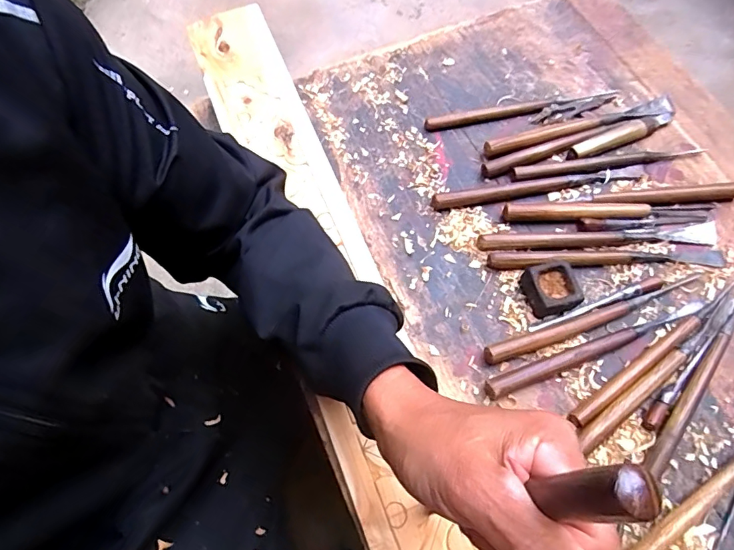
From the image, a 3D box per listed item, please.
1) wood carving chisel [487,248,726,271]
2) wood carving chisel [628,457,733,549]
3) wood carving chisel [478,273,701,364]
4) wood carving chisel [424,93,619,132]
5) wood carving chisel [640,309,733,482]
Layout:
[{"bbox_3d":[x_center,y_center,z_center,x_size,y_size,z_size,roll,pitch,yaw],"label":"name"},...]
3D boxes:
[{"bbox_3d":[0.255,-0.019,0.493,0.250,0.017,0.022,-2,67,-1],"label":"wood carving chisel"},{"bbox_3d":[0.310,0.177,0.408,0.234,0.018,0.019,-33,71,-13],"label":"wood carving chisel"},{"bbox_3d":[0.230,0.043,0.468,0.246,0.019,0.020,-18,68,-8],"label":"wood carving chisel"},{"bbox_3d":[0.196,-0.207,0.592,0.250,0.012,0.027,-9,67,-4],"label":"wood carving chisel"},{"bbox_3d":[0.325,0.088,0.449,0.020,0.016,0.241,36,72,14],"label":"wood carving chisel"}]

